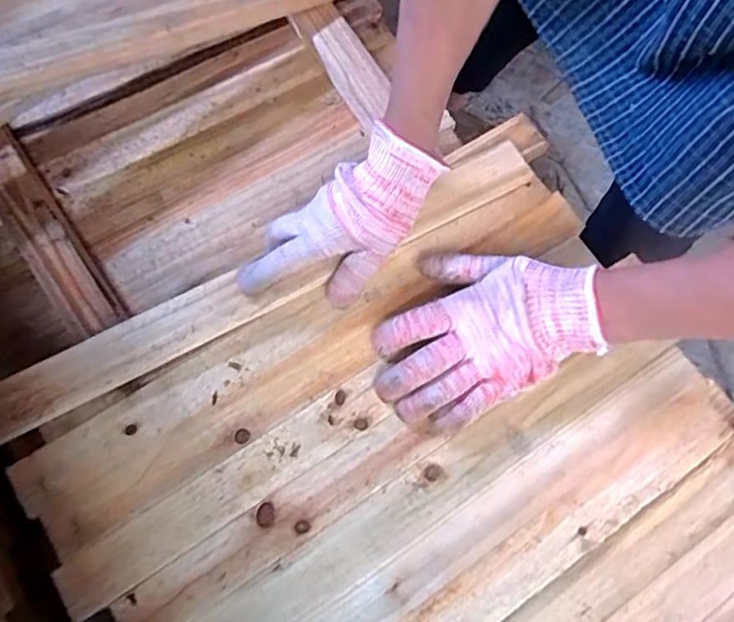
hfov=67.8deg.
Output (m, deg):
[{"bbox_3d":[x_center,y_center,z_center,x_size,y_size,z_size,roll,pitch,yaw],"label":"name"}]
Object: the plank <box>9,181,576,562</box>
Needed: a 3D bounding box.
[{"bbox_3d":[-0.037,0.025,0.448,0.482,0.008,0.087,-32,77,-11],"label":"plank"}]

